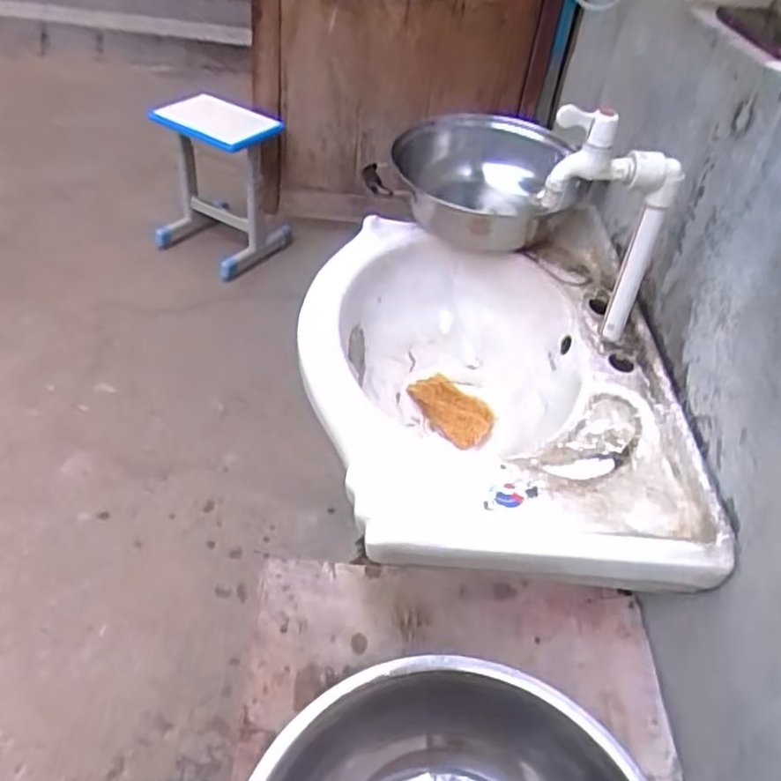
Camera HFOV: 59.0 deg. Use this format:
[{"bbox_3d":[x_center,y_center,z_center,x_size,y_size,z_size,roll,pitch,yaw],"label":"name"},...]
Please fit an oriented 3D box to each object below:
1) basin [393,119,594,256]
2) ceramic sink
[{"bbox_3d":[0.130,-0.287,0.973,0.255,0.108,0.260,12,41,5],"label":"basin"},{"bbox_3d":[0.094,-0.004,0.831,0.380,0.159,0.544,3,41,-5],"label":"ceramic sink"}]

